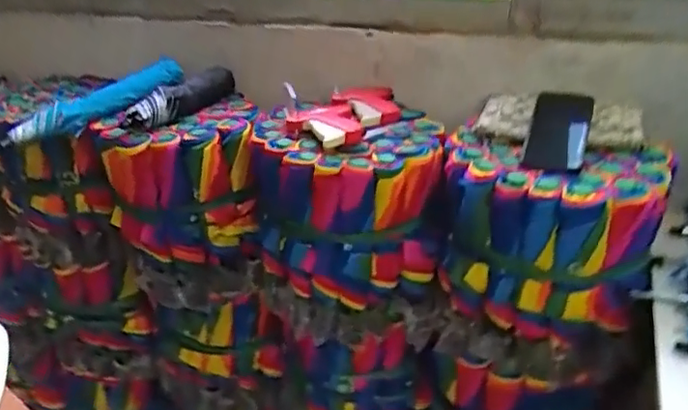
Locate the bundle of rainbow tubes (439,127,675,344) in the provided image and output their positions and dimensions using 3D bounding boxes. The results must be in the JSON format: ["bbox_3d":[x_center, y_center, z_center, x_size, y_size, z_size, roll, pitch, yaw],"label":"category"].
[{"bbox_3d":[0.263,0.049,0.780,0.272,0.224,0.132,9,32,19],"label":"bundle of rainbow tubes"}]

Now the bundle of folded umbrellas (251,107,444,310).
[{"bbox_3d":[0.002,-0.006,0.903,0.281,0.233,0.212,-4,30,-1],"label":"bundle of folded umbrellas"}]

